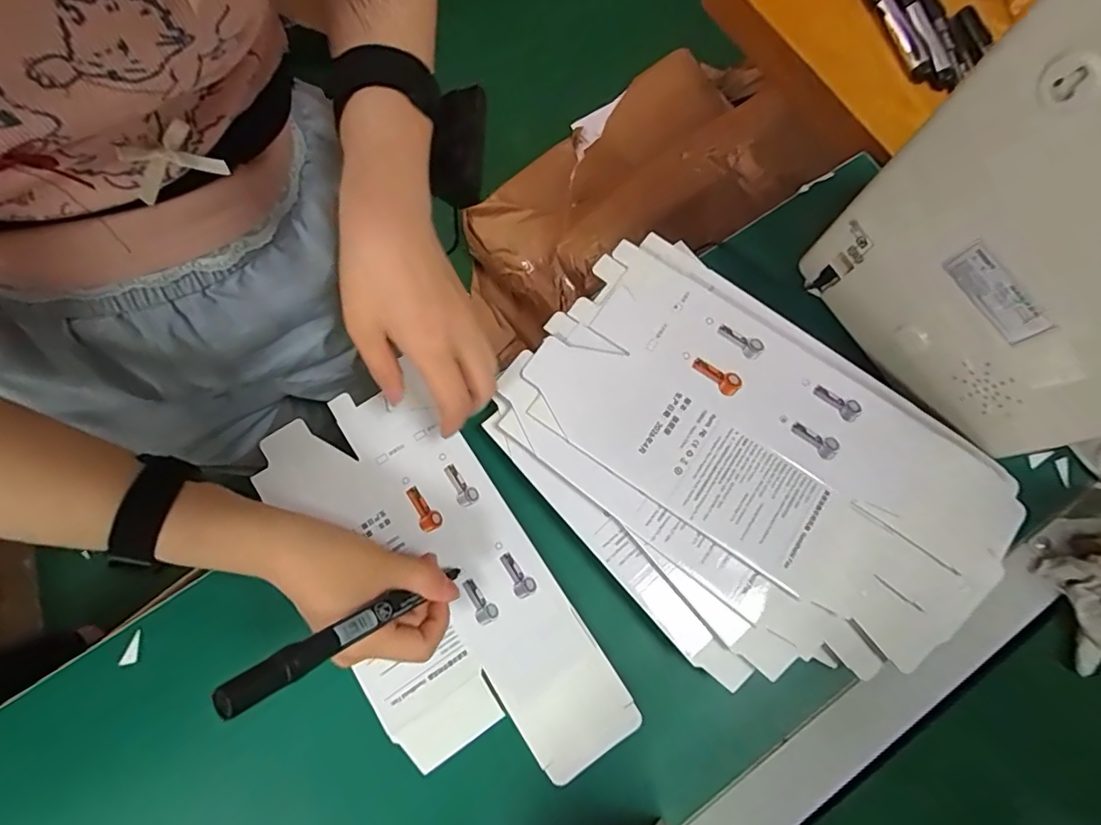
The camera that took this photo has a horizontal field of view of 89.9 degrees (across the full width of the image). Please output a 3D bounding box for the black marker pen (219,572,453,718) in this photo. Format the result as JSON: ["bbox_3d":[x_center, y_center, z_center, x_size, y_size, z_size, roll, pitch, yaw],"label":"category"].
[{"bbox_3d":[-0.099,0.110,0.287,0.010,0.144,0.014,-40,77,26],"label":"black marker pen"}]

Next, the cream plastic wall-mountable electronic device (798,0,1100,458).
[{"bbox_3d":[0.266,-0.088,0.289,0.093,0.226,0.185,-37,79,-10],"label":"cream plastic wall-mountable electronic device"}]

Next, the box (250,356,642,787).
[{"bbox_3d":[-0.077,0.113,0.366,0.133,0.004,0.284,-33,80,-7],"label":"box"}]

